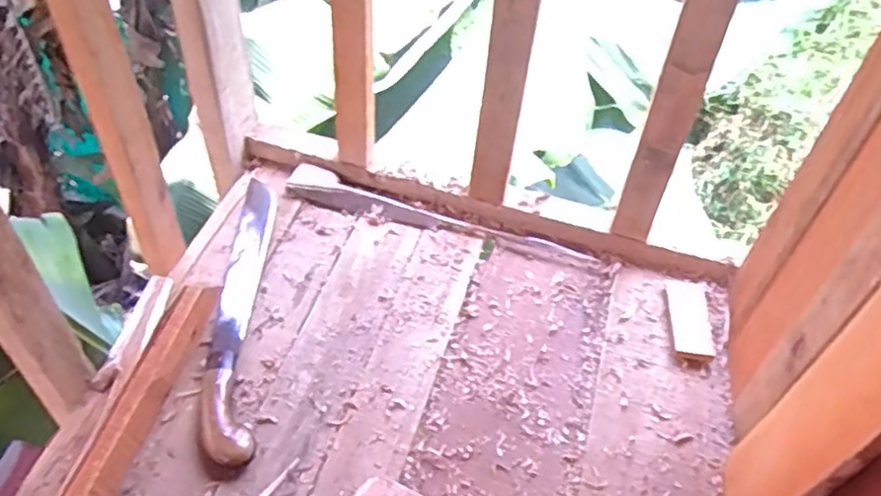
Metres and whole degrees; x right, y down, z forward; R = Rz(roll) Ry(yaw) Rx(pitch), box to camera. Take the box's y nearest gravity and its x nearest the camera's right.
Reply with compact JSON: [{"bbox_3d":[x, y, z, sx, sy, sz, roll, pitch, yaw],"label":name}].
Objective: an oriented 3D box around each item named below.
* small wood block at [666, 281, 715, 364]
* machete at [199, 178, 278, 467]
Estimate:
[{"bbox_3d":[0.320,0.092,0.870,0.048,0.014,0.127,7,46,3],"label":"small wood block"},{"bbox_3d":[-0.251,0.065,0.853,0.062,0.026,0.431,-2,47,-6],"label":"machete"}]

